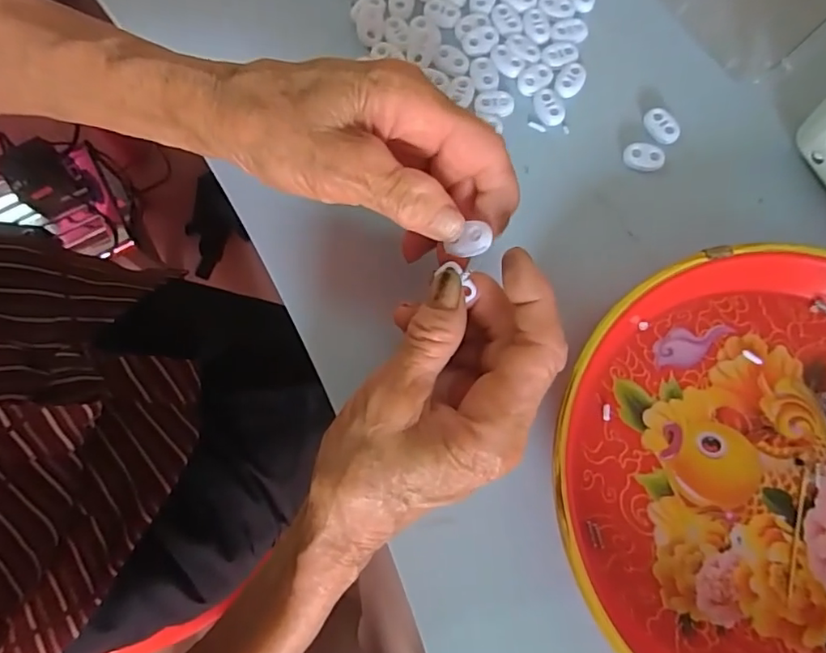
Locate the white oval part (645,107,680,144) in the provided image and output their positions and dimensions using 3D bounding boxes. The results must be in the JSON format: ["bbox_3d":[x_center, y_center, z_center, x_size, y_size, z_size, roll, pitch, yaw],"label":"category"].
[{"bbox_3d":[0.140,-0.113,0.309,0.016,0.004,0.022,-35,80,-8],"label":"white oval part"}]

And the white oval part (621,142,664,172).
[{"bbox_3d":[0.129,-0.094,0.305,0.023,0.005,0.015,0,77,-1],"label":"white oval part"}]

